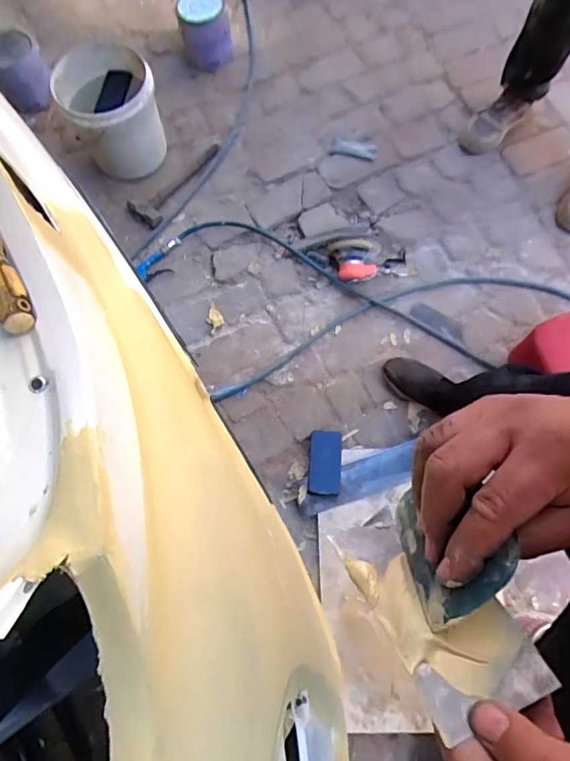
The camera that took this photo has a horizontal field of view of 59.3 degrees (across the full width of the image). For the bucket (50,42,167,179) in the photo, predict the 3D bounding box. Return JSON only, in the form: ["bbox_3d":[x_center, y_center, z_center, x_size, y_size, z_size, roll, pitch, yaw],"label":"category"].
[{"bbox_3d":[-0.481,-0.756,1.412,0.250,0.246,0.270,-1,72,2],"label":"bucket"}]

